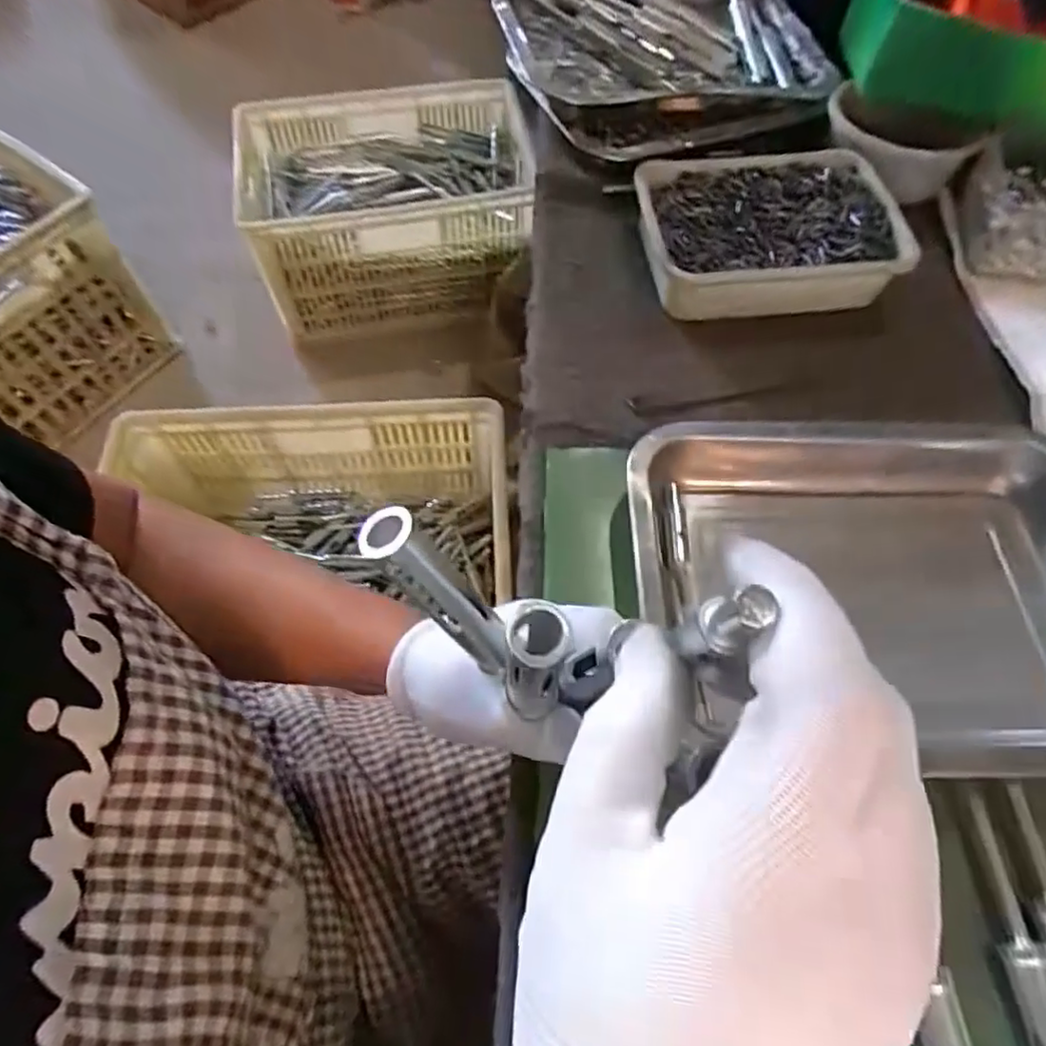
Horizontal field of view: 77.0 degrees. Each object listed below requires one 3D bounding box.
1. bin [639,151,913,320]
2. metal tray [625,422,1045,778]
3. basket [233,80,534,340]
[{"bbox_3d":[0.177,-0.209,0.480,0.184,0.051,0.128,-4,62,-2],"label":"bin"},{"bbox_3d":[0.199,0.030,0.341,0.266,0.032,0.183,1,62,1],"label":"metal tray"},{"bbox_3d":[-0.219,-0.539,1.147,0.457,0.236,0.308,-7,62,-3],"label":"basket"}]

